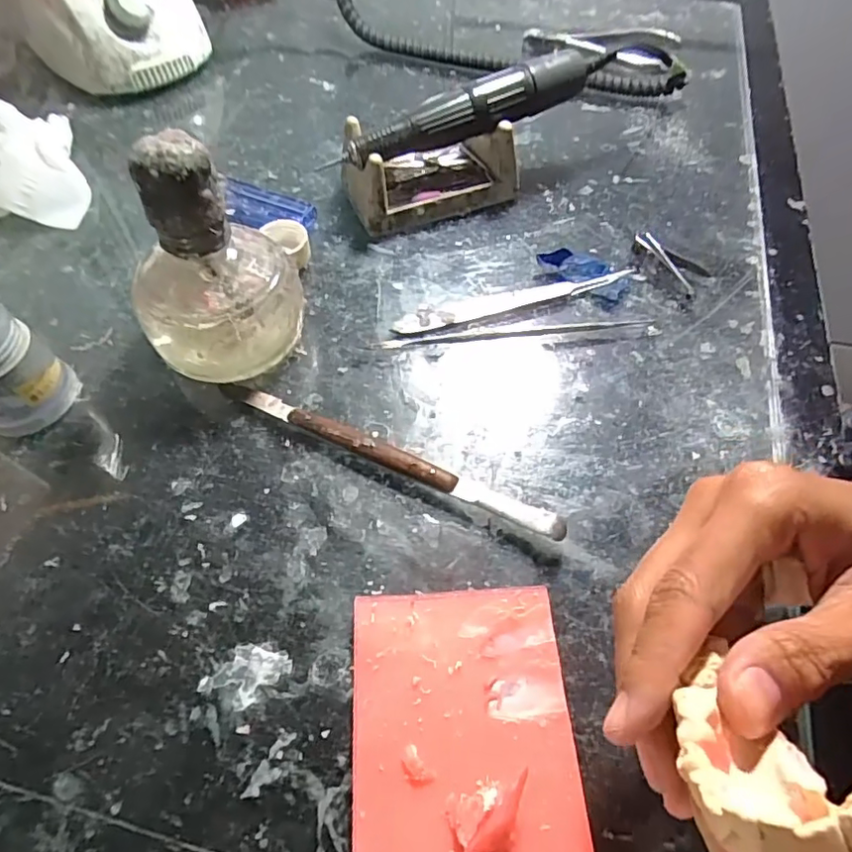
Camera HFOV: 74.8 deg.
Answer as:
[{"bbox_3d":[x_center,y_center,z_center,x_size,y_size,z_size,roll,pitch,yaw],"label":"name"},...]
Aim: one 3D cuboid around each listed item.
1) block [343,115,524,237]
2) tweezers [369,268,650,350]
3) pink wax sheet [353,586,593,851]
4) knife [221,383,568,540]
[{"bbox_3d":[0.001,-0.158,0.338,0.096,0.044,0.055,-22,60,-13],"label":"block"},{"bbox_3d":[0.047,-0.060,0.299,0.143,0.004,0.037,-8,58,-5],"label":"tweezers"},{"bbox_3d":[0.014,0.125,0.179,0.075,0.009,0.143,-3,57,-2],"label":"pink wax sheet"},{"bbox_3d":[-0.020,0.012,0.252,0.170,0.010,0.012,22,61,14],"label":"knife"}]

